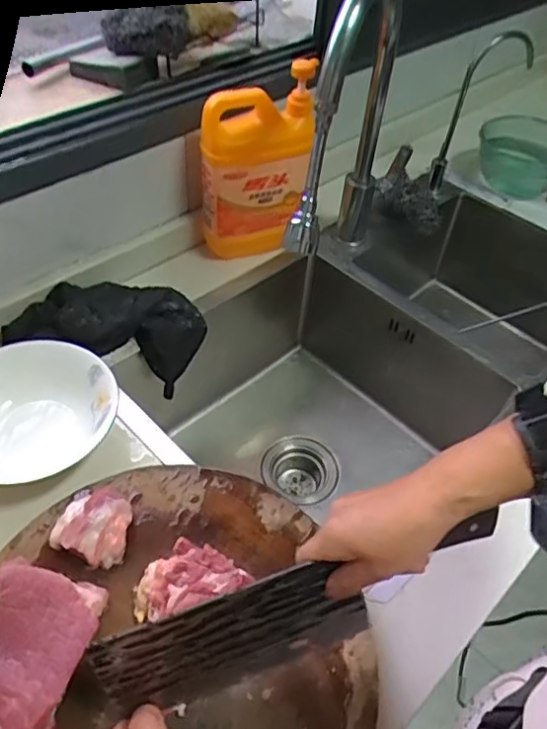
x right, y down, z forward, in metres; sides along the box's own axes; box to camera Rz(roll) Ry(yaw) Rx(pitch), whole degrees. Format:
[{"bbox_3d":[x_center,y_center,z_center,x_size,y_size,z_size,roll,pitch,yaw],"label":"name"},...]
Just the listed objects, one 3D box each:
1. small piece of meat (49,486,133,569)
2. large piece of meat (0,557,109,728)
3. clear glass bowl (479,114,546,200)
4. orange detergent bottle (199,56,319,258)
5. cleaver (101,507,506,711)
[{"bbox_3d":[-0.156,0.139,0.510,0.062,0.033,0.062,2,48,-2],"label":"small piece of meat"},{"bbox_3d":[-0.191,0.222,0.421,0.092,0.032,0.152,13,48,7],"label":"large piece of meat"},{"bbox_3d":[0.462,-0.378,1.067,0.165,0.107,0.201,24,51,16],"label":"clear glass bowl"},{"bbox_3d":[-0.025,-0.266,0.789,0.141,0.231,0.087,-1,48,-5],"label":"orange detergent bottle"},{"bbox_3d":[0.025,0.178,0.440,0.300,0.090,0.024,-18,28,-11],"label":"cleaver"}]

